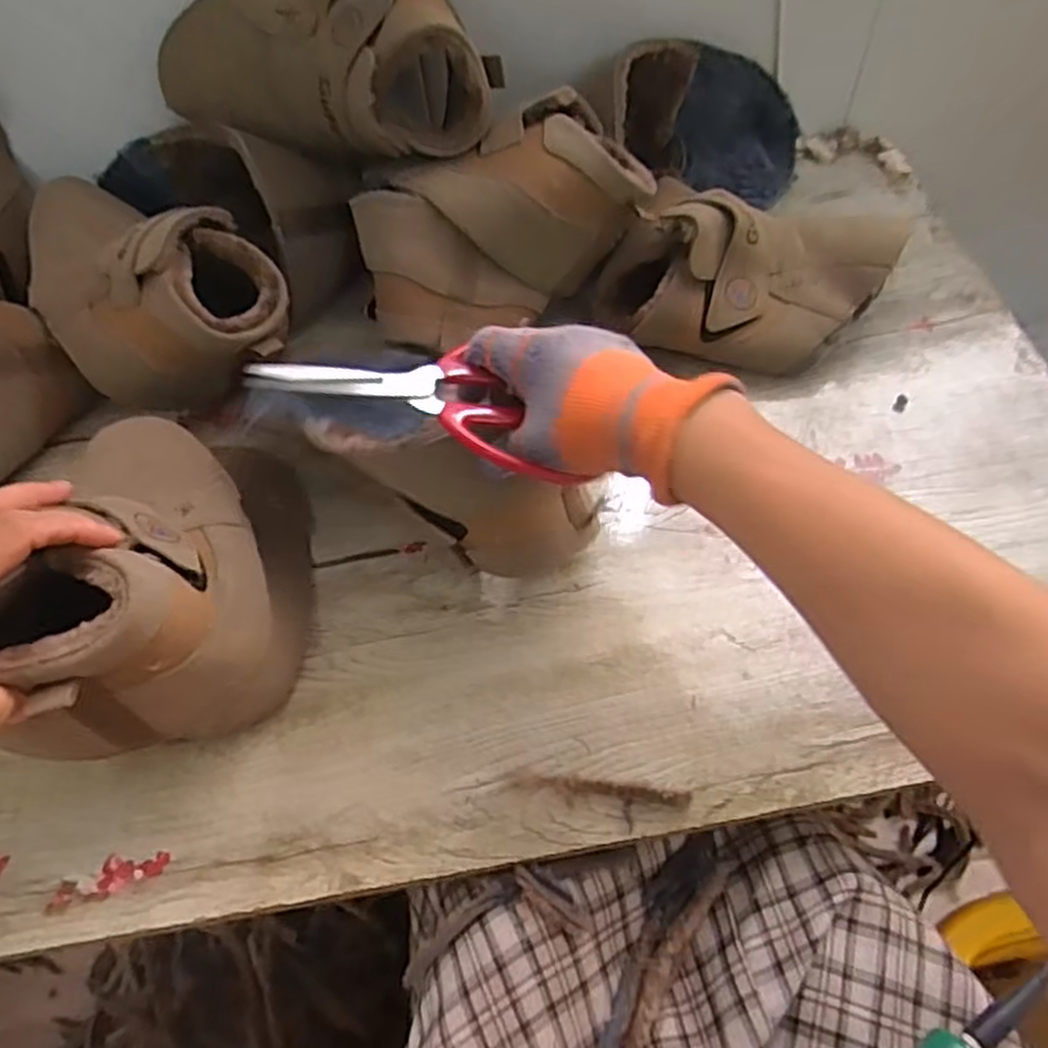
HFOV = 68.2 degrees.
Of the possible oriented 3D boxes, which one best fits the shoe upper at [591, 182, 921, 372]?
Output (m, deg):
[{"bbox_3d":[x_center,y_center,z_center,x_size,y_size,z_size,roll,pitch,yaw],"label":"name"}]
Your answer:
[{"bbox_3d":[0.171,-0.191,0.602,0.204,0.100,0.150,19,59,17],"label":"shoe upper"}]

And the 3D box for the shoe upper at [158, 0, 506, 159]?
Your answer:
[{"bbox_3d":[-0.139,-0.350,0.581,0.249,0.113,0.125,20,58,19],"label":"shoe upper"}]

